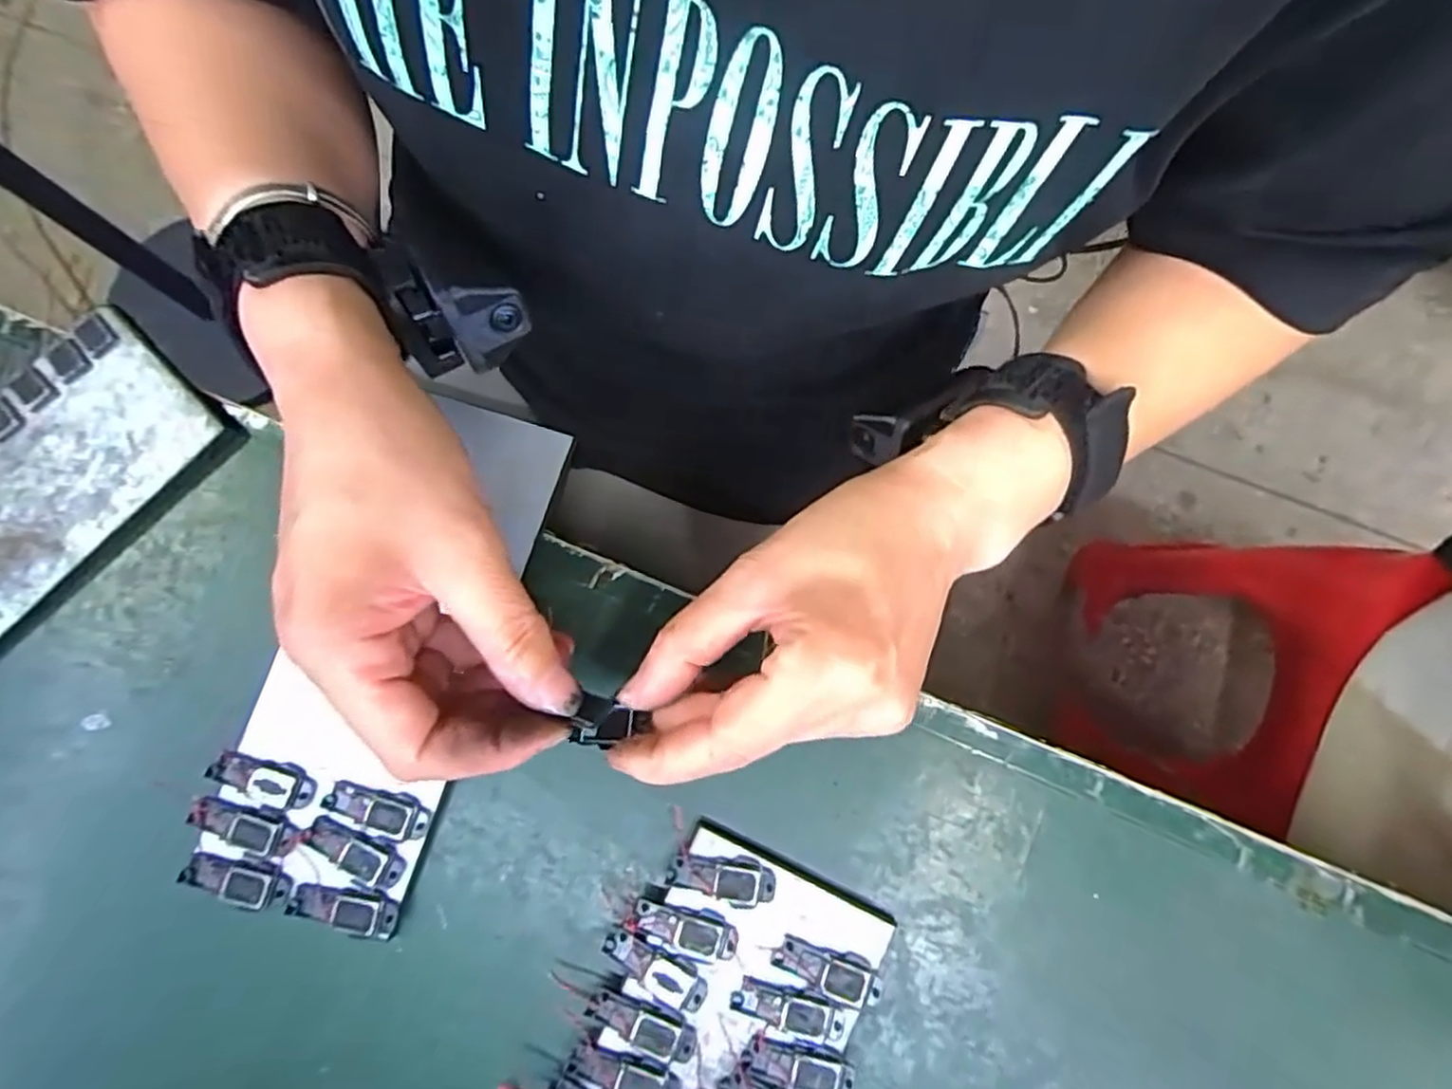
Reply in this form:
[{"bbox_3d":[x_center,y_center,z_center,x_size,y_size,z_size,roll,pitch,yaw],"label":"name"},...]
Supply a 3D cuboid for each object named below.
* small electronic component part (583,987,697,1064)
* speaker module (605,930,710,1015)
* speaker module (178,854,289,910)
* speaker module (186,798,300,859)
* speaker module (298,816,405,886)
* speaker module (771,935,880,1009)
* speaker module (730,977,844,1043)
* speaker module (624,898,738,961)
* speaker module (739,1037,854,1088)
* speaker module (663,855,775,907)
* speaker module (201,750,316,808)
[{"bbox_3d":[-0.030,0.172,0.258,0.040,0.006,0.014,22,81,5],"label":"small electronic component part"},{"bbox_3d":[-0.026,0.155,0.262,0.040,0.004,0.014,26,81,5],"label":"speaker module"},{"bbox_3d":[-0.182,0.125,0.268,0.039,0.006,0.015,10,80,2],"label":"speaker module"},{"bbox_3d":[-0.181,0.106,0.270,0.041,0.004,0.016,19,81,4],"label":"speaker module"},{"bbox_3d":[-0.139,0.116,0.270,0.039,0.004,0.017,18,75,5],"label":"speaker module"},{"bbox_3d":[0.037,0.154,0.261,0.039,0.007,0.015,17,81,4],"label":"speaker module"},{"bbox_3d":[0.022,0.167,0.258,0.040,0.004,0.014,12,80,3],"label":"speaker module"},{"bbox_3d":[-0.016,0.141,0.264,0.039,0.005,0.013,16,80,4],"label":"speaker module"},{"bbox_3d":[0.025,0.186,0.255,0.039,0.004,0.014,12,80,3],"label":"speaker module"},{"bbox_3d":[-0.002,0.124,0.268,0.039,0.005,0.016,9,80,2],"label":"speaker module"},{"bbox_3d":[-0.177,0.089,0.273,0.042,0.005,0.015,14,80,3],"label":"speaker module"}]

